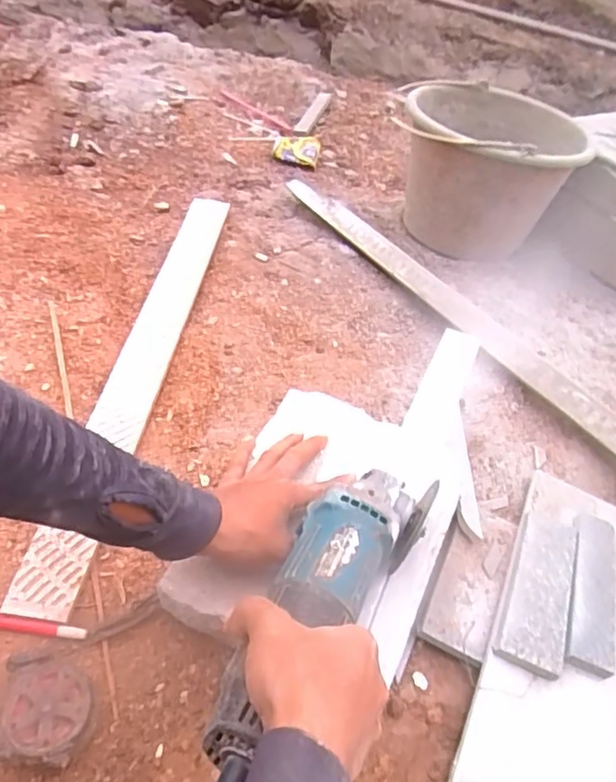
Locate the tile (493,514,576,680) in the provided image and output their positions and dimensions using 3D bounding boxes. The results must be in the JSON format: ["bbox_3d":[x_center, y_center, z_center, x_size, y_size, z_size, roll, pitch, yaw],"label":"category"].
[{"bbox_3d":[0.210,0.179,0.546,0.054,0.024,0.153,18,46,13],"label":"tile"}]

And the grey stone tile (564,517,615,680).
[{"bbox_3d":[0.261,0.185,0.549,0.039,0.020,0.148,17,46,12],"label":"grey stone tile"}]

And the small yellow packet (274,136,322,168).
[{"bbox_3d":[-0.021,-0.489,1.206,0.088,0.020,0.097,10,45,5],"label":"small yellow packet"}]

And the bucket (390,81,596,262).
[{"bbox_3d":[0.277,-0.337,0.946,0.252,0.202,0.258,2,45,-2],"label":"bucket"}]

